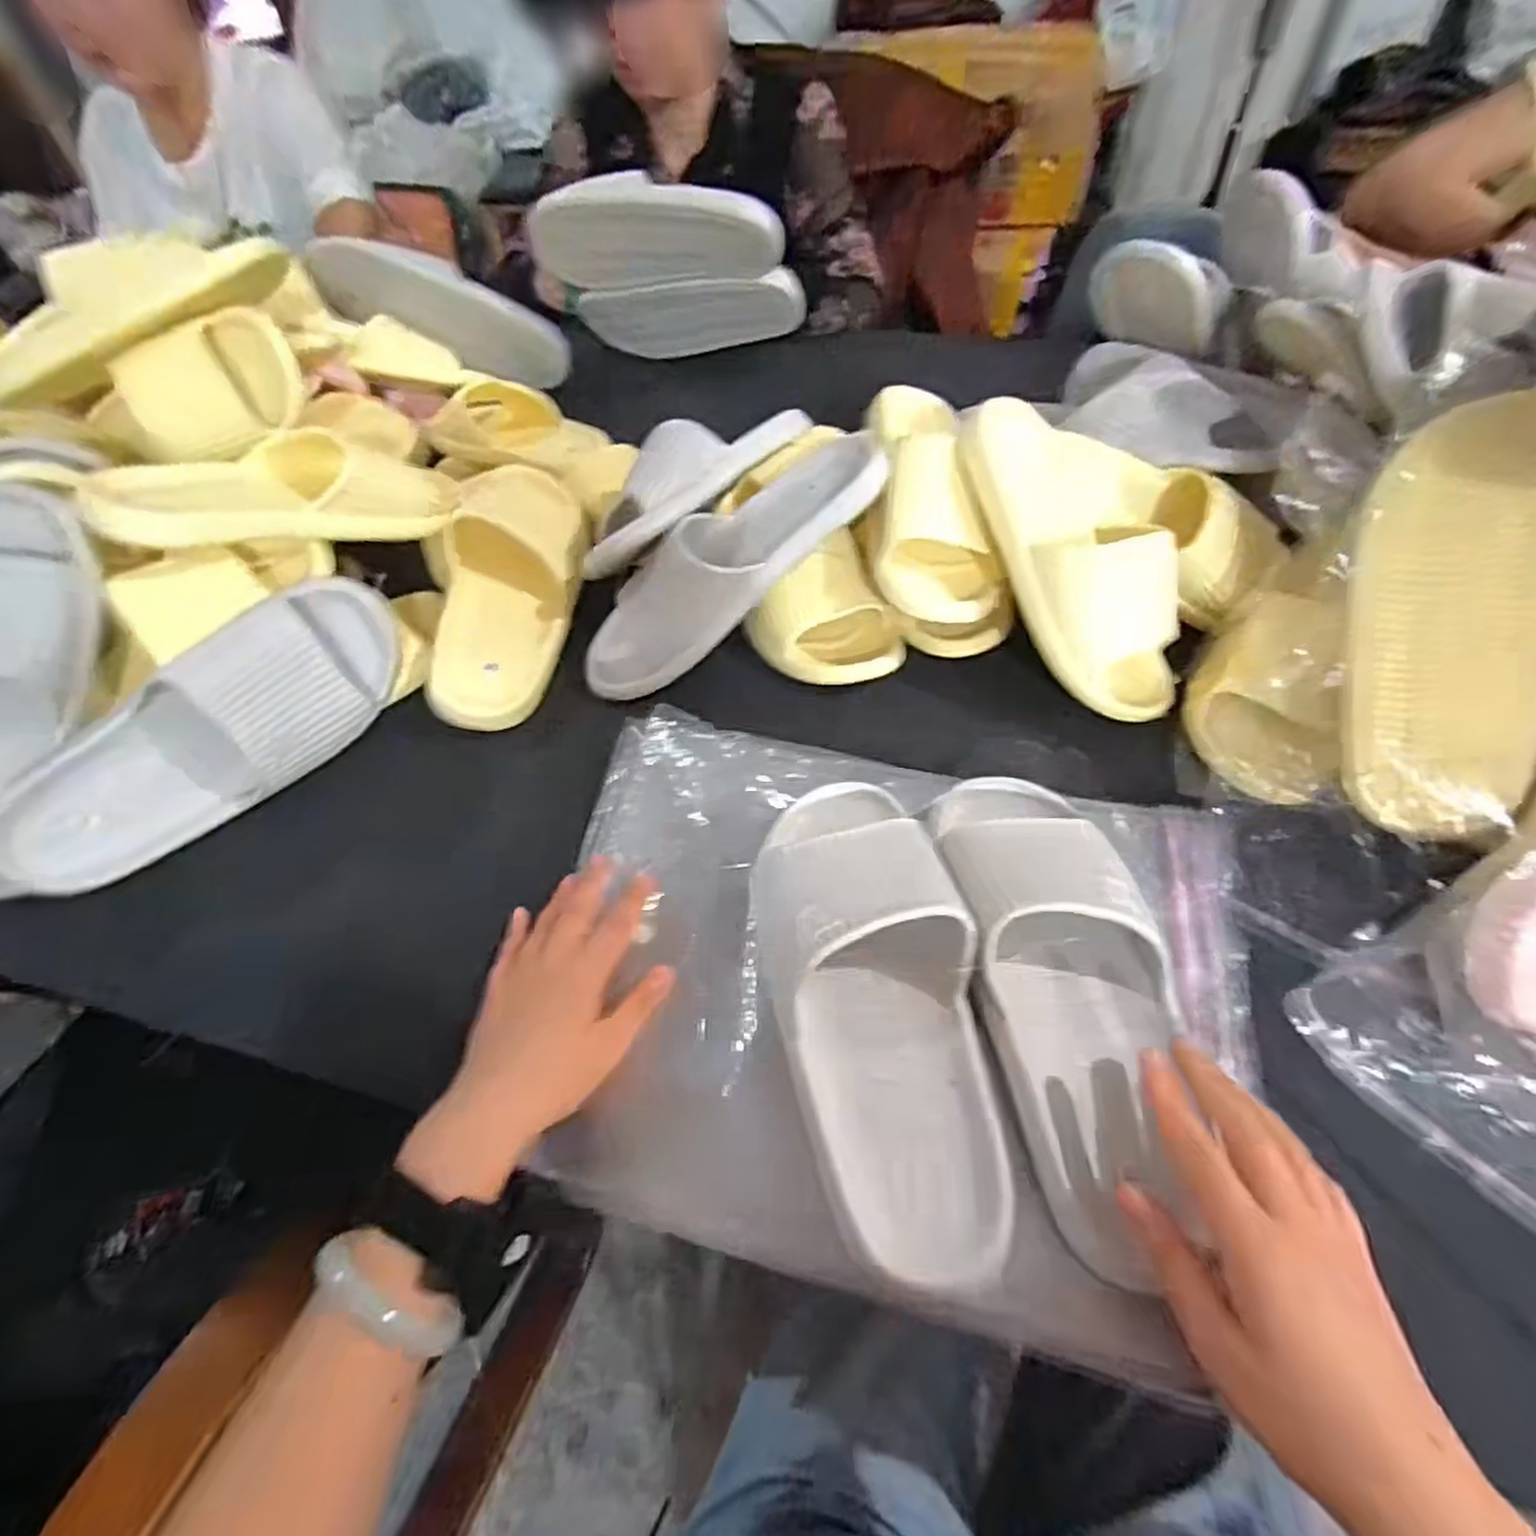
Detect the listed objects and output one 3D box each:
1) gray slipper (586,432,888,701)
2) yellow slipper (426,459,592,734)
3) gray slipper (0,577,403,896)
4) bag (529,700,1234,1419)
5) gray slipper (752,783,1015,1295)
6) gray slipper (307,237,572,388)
[{"bbox_3d":[-0.037,-0.164,0.561,0.278,0.061,0.094,-40,59,0],"label":"gray slipper"},{"bbox_3d":[-0.211,-0.162,0.608,0.104,0.073,0.277,-6,53,-1],"label":"yellow slipper"},{"bbox_3d":[-0.387,-0.015,0.507,0.285,0.108,0.073,-39,25,-7],"label":"gray slipper"},{"bbox_3d":[0.064,0.107,0.405,0.390,0.069,0.295,10,54,11],"label":"bag"},{"bbox_3d":[0.058,0.119,0.386,0.107,0.057,0.249,-9,53,-3],"label":"gray slipper"},{"bbox_3d":[-0.360,-0.507,0.825,0.270,0.094,0.064,10,47,-29],"label":"gray slipper"}]

